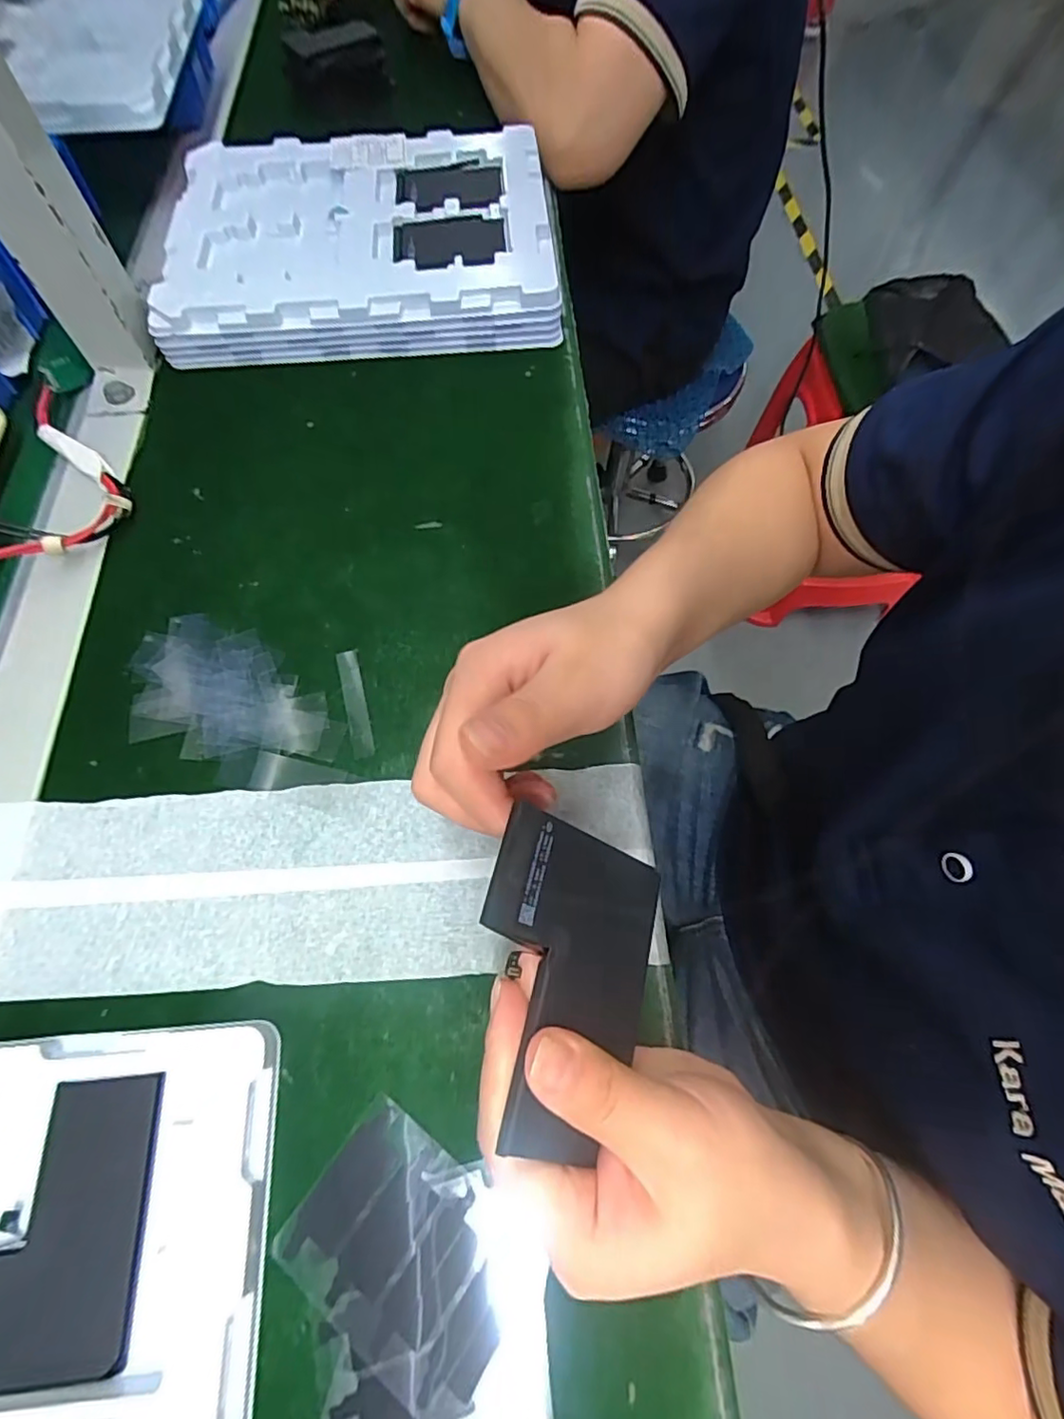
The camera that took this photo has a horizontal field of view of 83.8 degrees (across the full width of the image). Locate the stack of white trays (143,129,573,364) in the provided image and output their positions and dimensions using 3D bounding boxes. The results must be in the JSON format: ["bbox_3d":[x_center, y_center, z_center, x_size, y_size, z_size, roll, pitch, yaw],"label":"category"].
[{"bbox_3d":[-0.125,-0.352,0.447,0.279,0.049,0.201,-5,65,-2],"label":"stack of white trays"}]

